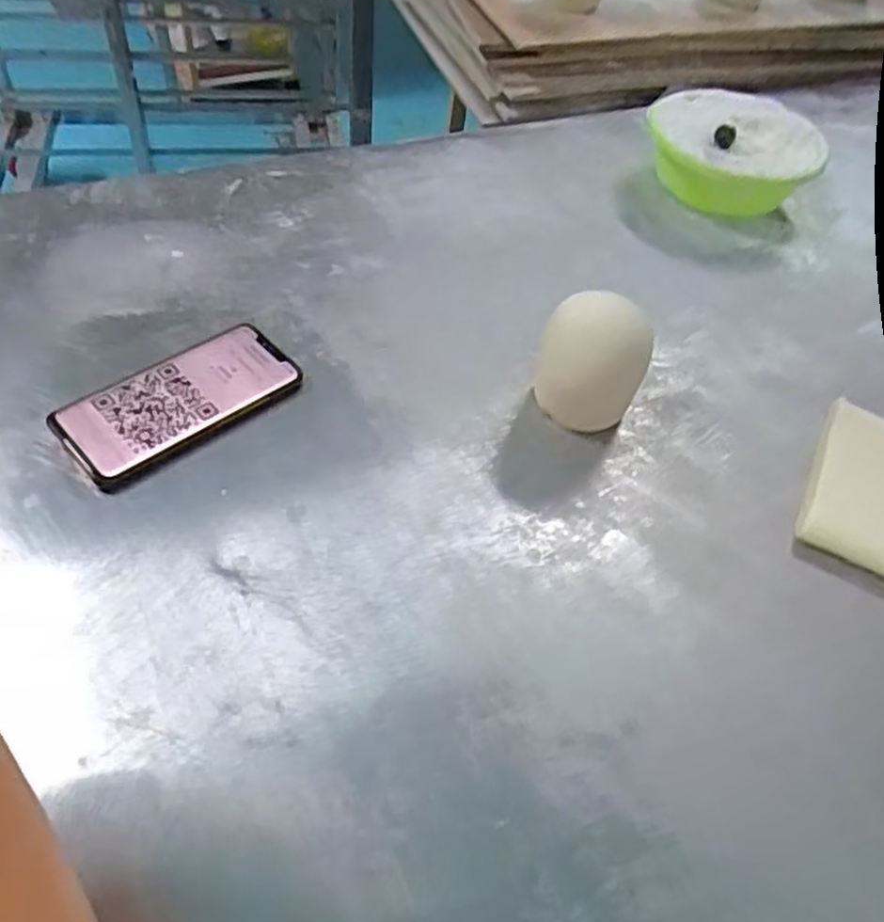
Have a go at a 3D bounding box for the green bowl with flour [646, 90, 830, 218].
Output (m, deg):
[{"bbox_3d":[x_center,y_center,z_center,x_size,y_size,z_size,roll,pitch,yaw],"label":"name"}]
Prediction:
[{"bbox_3d":[0.284,-0.304,0.738,0.162,0.083,0.170,3,51,-4],"label":"green bowl with flour"}]

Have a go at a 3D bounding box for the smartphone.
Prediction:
[{"bbox_3d":[-0.179,-0.042,0.512,0.155,0.015,0.074,-33,61,-28],"label":"smartphone"}]

